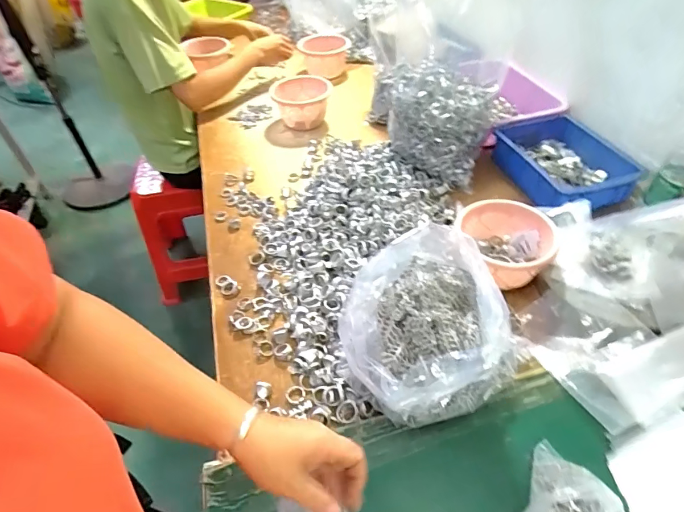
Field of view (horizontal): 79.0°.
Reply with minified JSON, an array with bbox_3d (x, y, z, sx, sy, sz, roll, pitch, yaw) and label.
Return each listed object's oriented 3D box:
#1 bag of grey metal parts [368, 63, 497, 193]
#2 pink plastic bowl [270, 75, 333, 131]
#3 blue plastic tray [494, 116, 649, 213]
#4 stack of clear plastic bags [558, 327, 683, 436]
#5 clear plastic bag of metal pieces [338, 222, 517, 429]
[{"bbox_3d":[0.180,-0.278,0.860,0.232,0.174,0.189,17,49,20],"label":"bag of grey metal parts"},{"bbox_3d":[-0.098,-0.389,1.054,0.149,0.082,0.180,-9,46,-5],"label":"pink plastic bowl"},{"bbox_3d":[0.430,-0.181,0.826,0.179,0.071,0.241,-10,46,-7],"label":"blue plastic tray"},{"bbox_3d":[0.420,0.144,0.525,0.265,0.026,0.085,-15,46,-11],"label":"stack of clear plastic bags"},{"bbox_3d":[0.096,0.095,0.509,0.195,0.152,0.184,-26,49,-21],"label":"clear plastic bag of metal pieces"}]

